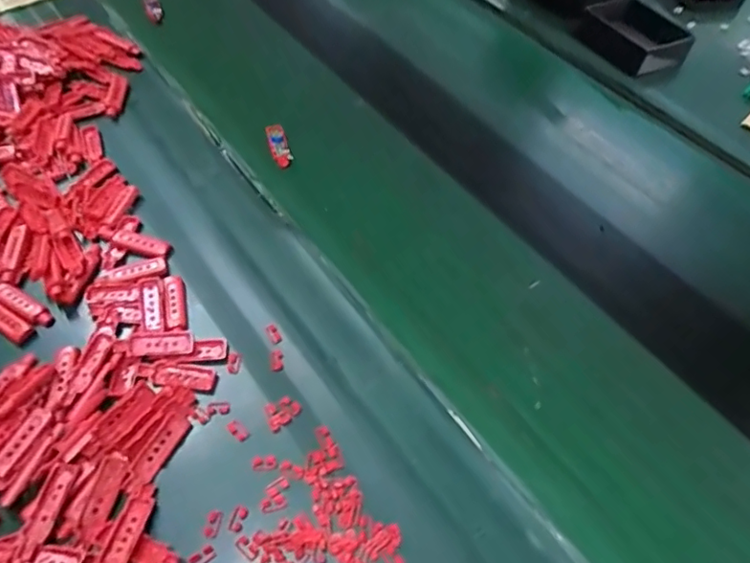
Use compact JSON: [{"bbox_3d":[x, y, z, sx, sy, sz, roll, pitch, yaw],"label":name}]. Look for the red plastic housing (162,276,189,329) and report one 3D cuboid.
[{"bbox_3d":[-0.151,0.018,0.422,0.016,0.011,0.050,-14,55,-12],"label":"red plastic housing"}]

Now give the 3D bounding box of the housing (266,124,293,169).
[{"bbox_3d":[-0.093,-0.131,0.531,0.018,0.012,0.048,-14,69,-12],"label":"housing"}]

